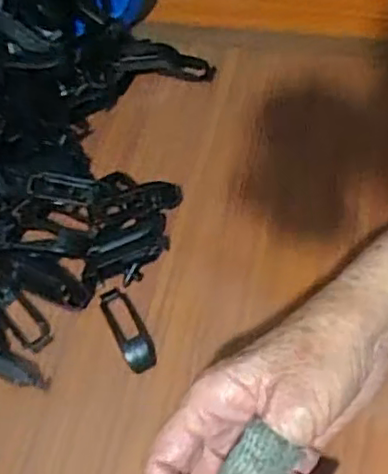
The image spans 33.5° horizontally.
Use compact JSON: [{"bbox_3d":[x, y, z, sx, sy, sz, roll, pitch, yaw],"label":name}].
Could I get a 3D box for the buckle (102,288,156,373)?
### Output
[{"bbox_3d":[-0.039,0.054,0.387,0.019,0.004,0.056,-26,62,-10],"label":"buckle"}]

